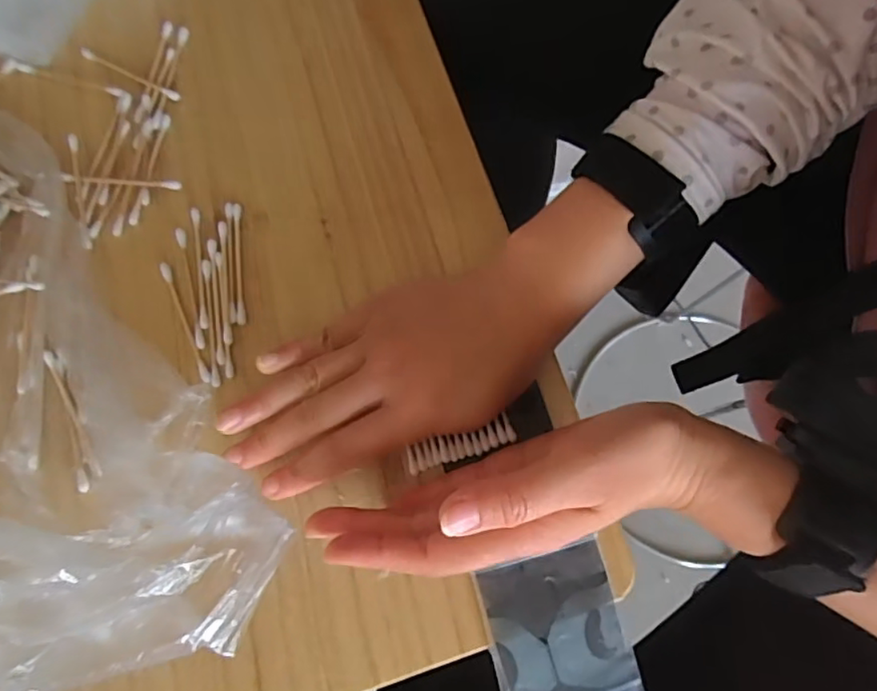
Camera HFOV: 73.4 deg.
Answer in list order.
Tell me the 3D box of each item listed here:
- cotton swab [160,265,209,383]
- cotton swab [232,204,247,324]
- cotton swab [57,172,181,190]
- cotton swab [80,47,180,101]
[{"bbox_3d":[-0.136,-0.013,0.316,0.005,0.006,0.072,-23,76,-8],"label":"cotton swab"},{"bbox_3d":[-0.111,-0.046,0.326,0.005,0.005,0.071,-7,74,-3],"label":"cotton swab"},{"bbox_3d":[-0.181,-0.094,0.334,0.069,0.005,0.006,6,74,0],"label":"cotton swab"},{"bbox_3d":[-0.186,-0.164,0.355,0.071,0.007,0.007,28,75,6],"label":"cotton swab"}]

